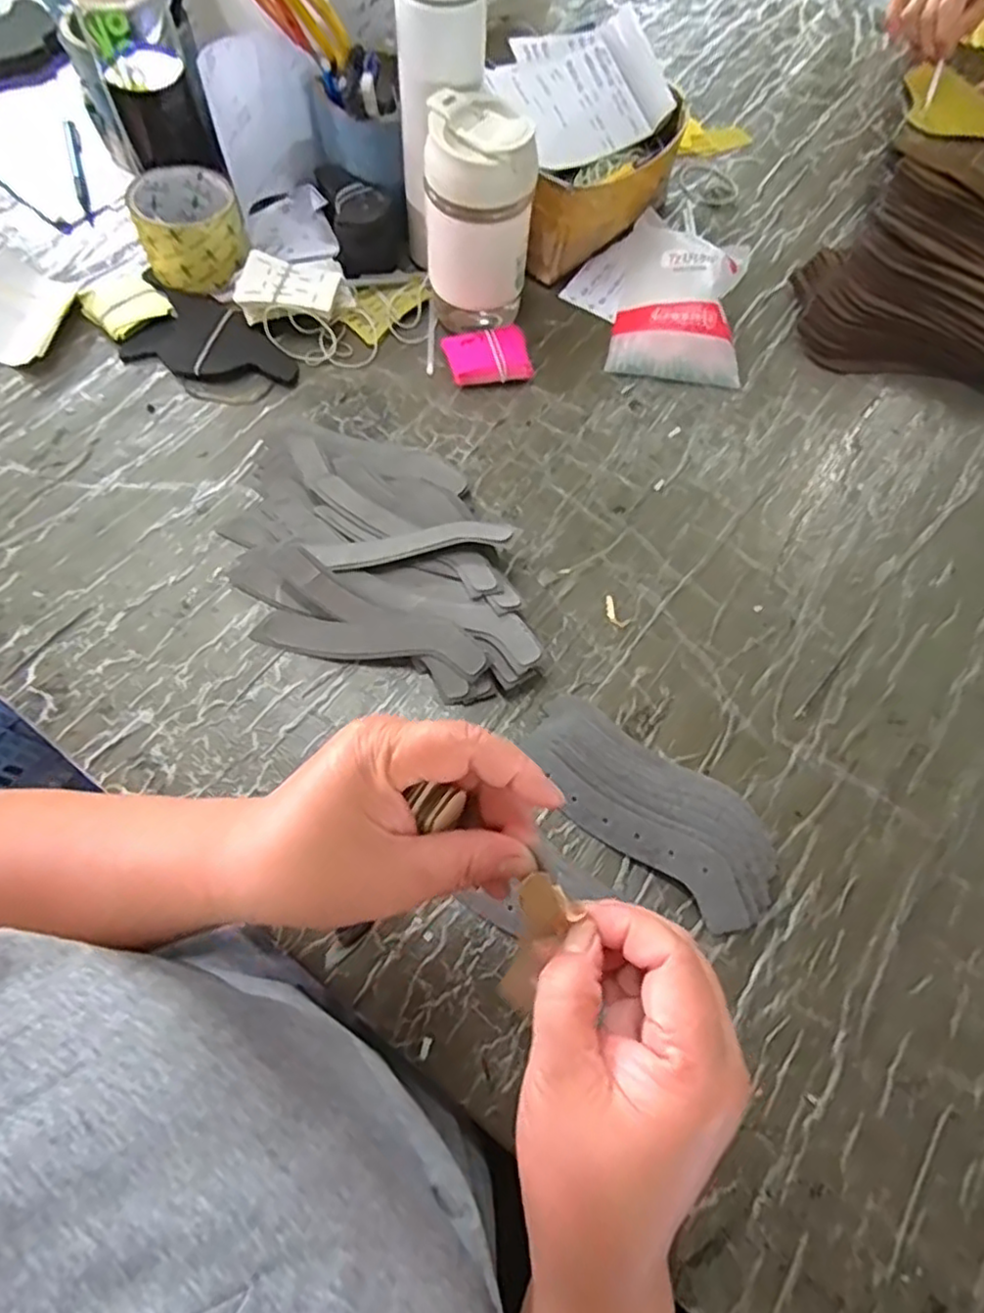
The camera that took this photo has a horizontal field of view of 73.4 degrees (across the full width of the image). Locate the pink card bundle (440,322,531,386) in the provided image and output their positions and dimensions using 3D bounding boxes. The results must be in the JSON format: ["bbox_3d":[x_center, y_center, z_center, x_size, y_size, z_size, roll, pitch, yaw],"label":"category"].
[{"bbox_3d":[-0.003,-0.260,0.574,0.069,0.019,0.051,-12,68,-8],"label":"pink card bundle"}]

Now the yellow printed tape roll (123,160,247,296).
[{"bbox_3d":[-0.267,-0.378,0.585,0.085,0.059,0.091,1,67,-2],"label":"yellow printed tape roll"}]

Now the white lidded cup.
[{"bbox_3d":[-0.011,-0.348,0.536,0.082,0.154,0.075,2,67,-2],"label":"white lidded cup"}]

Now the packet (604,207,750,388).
[{"bbox_3d":[0.174,-0.335,0.603,0.120,0.044,0.179,9,67,1],"label":"packet"}]

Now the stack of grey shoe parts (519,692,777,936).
[{"bbox_3d":[0.104,0.094,0.428,0.177,0.021,0.078,38,70,13],"label":"stack of grey shoe parts"}]

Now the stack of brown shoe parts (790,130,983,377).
[{"bbox_3d":[0.425,-0.366,0.620,0.222,0.057,0.262,26,68,8],"label":"stack of brown shoe parts"}]

